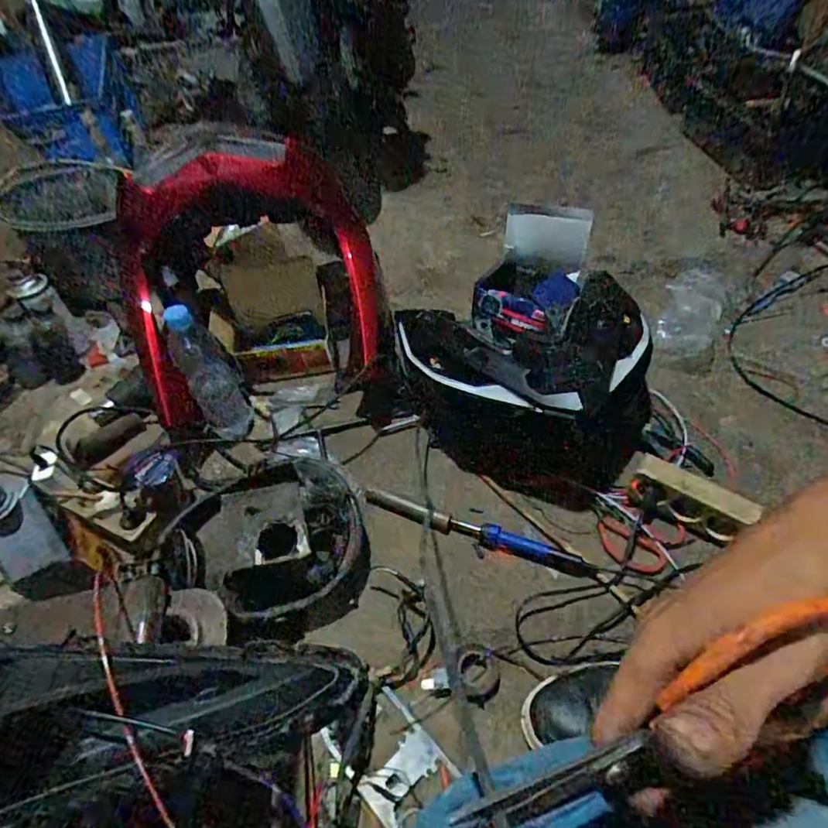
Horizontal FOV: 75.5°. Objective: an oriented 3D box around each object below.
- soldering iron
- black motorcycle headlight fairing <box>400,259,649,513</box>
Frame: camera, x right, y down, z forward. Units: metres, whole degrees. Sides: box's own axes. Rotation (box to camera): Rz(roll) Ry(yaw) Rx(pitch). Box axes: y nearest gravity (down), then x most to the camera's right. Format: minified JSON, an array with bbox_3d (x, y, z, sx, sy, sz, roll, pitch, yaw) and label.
[{"bbox_3d":[0.080,0.157,0.719,0.313,0.022,0.029,15,52,19],"label":"soldering iron"},{"bbox_3d":[0.191,-0.111,0.845,0.373,0.171,0.413,20,54,22],"label":"black motorcycle headlight fairing"}]

